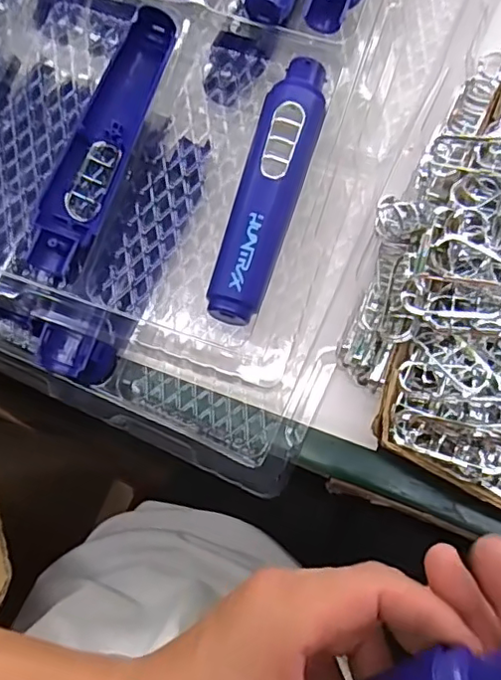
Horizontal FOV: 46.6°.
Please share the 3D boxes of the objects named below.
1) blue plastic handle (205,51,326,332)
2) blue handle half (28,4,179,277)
[{"bbox_3d":[0.012,-0.092,0.350,0.036,0.028,0.171,17,80,4],"label":"blue plastic handle"},{"bbox_3d":[-0.090,-0.121,0.358,0.036,0.024,0.173,19,80,4],"label":"blue handle half"}]

